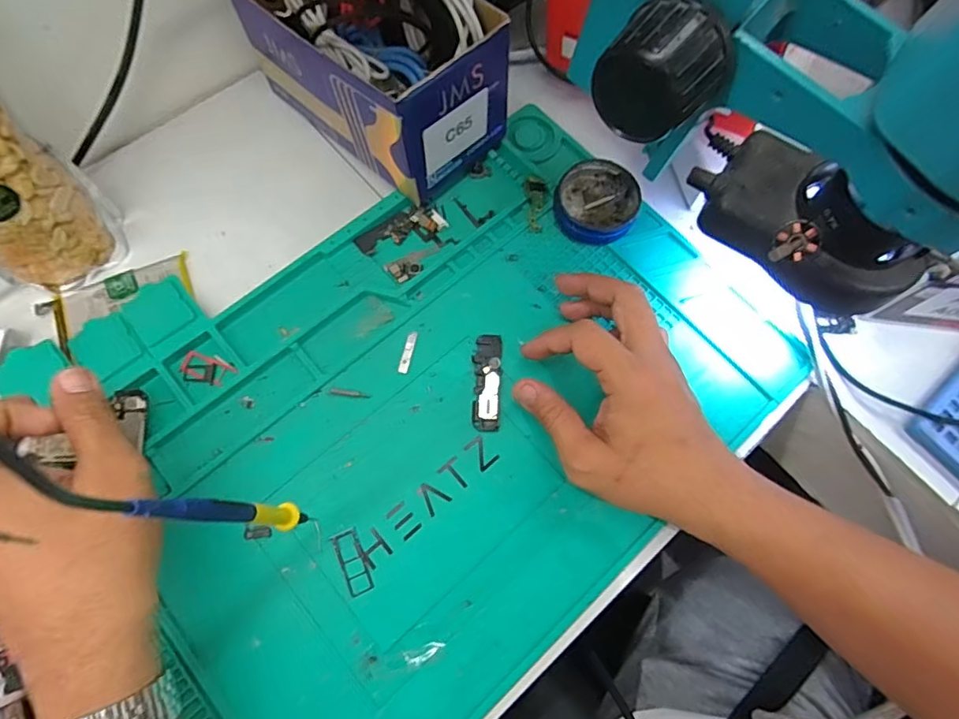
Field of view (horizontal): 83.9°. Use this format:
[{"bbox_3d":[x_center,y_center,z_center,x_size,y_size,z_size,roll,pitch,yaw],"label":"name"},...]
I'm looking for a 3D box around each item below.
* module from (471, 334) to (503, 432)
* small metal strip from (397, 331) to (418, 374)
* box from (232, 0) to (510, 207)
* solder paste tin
[{"bbox_3d":[0.005,0.015,0.364,0.019,0.004,0.068,3,71,-1],"label":"module"},{"bbox_3d":[-0.050,-0.005,0.369,0.007,0.004,0.031,13,71,2],"label":"small metal strip"},{"bbox_3d":[-0.078,-0.221,0.385,0.190,0.106,0.101,43,75,11],"label":"box"},{"bbox_3d":[0.088,-0.120,0.401,0.060,0.020,0.066,1,71,-2],"label":"solder paste tin"}]

